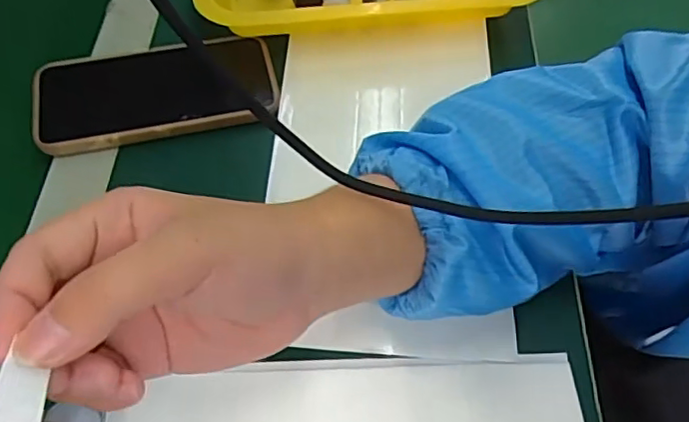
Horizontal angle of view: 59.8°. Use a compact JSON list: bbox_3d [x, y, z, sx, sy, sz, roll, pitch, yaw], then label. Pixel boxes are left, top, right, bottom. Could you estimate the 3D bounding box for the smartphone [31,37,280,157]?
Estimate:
[{"bbox_3d":[-0.130,-0.086,0.415,0.159,0.009,0.077,-12,60,-10],"label":"smartphone"}]

